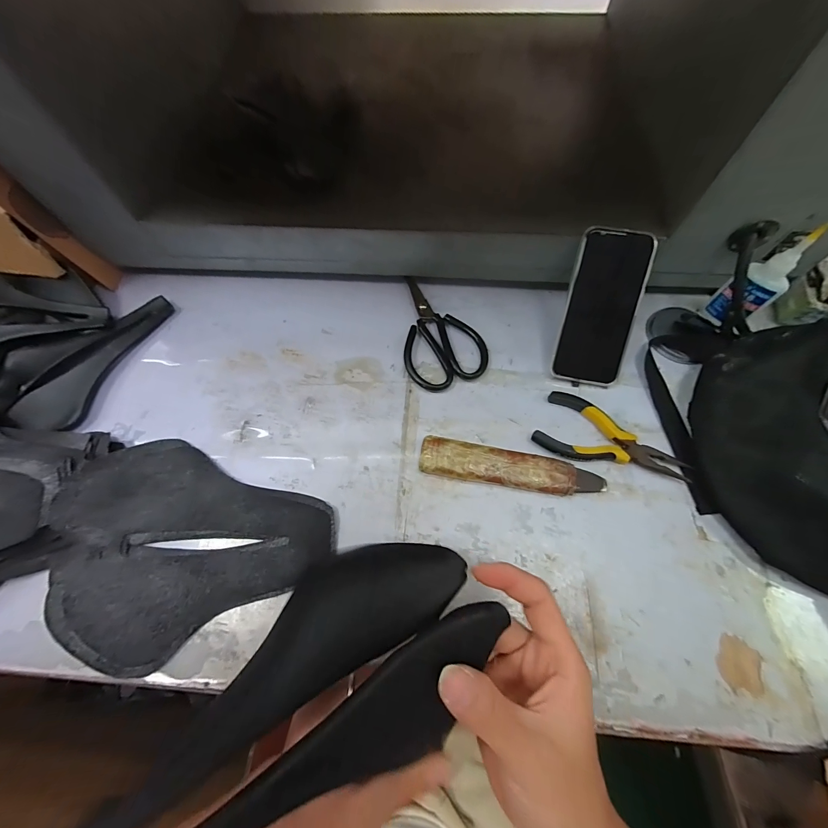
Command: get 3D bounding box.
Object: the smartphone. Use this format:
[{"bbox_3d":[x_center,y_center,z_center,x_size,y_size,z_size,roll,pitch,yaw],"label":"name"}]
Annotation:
[{"bbox_3d":[0.208,-0.116,0.392,0.076,0.010,0.161,12,102,6],"label":"smartphone"}]

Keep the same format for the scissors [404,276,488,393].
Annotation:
[{"bbox_3d":[0.022,-0.108,0.442,0.093,0.014,0.161,-20,68,-7],"label":"scissors"}]

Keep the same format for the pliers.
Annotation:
[{"bbox_3d":[0.211,0.034,0.375,0.153,0.018,0.068,25,70,11],"label":"pliers"}]

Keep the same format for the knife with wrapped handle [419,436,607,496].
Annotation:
[{"bbox_3d":[0.101,0.058,0.371,0.186,0.017,0.040,9,68,5],"label":"knife with wrapped handle"}]

